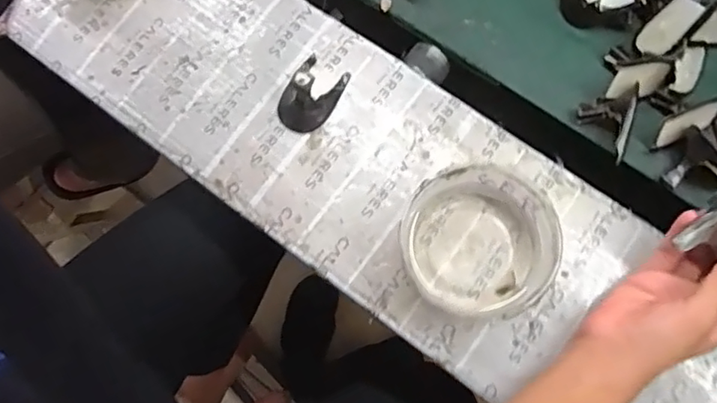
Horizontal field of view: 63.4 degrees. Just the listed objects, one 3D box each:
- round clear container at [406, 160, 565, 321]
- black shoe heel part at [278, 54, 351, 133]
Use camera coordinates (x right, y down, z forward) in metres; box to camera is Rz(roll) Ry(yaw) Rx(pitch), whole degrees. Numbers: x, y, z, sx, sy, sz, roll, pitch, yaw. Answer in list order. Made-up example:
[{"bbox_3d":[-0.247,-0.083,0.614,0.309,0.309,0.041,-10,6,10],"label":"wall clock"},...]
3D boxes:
[{"bbox_3d":[0.096,0.035,0.459,0.107,0.060,0.112,-1,79,4],"label":"round clear container"},{"bbox_3d":[-0.044,-0.101,0.508,0.049,0.045,0.071,26,79,9],"label":"black shoe heel part"}]

